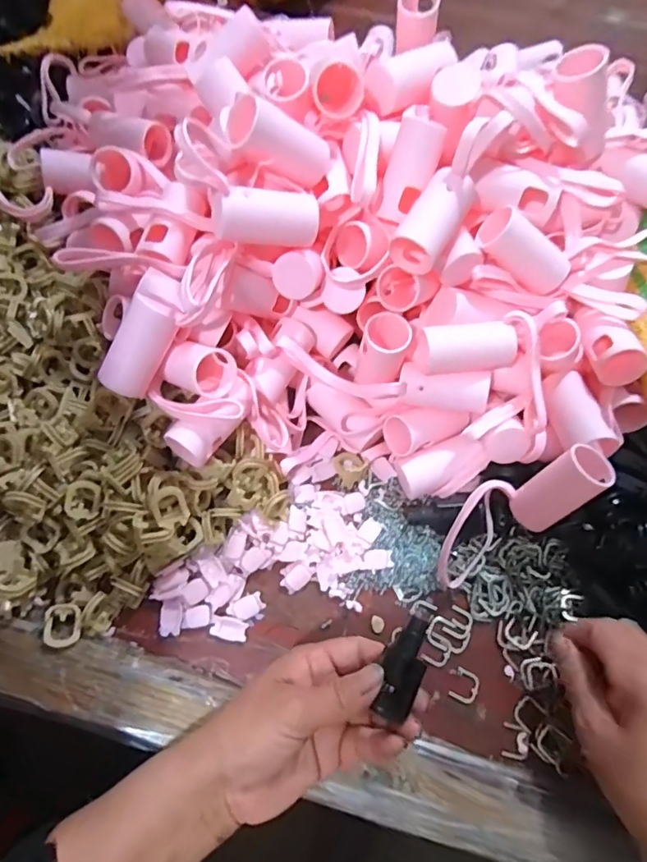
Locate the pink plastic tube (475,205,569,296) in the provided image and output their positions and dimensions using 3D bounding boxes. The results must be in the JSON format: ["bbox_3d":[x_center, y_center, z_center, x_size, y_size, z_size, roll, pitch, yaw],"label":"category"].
[{"bbox_3d":[0.136,-0.119,0.345,0.064,0.030,0.030,34,70,-14],"label":"pink plastic tube"}]

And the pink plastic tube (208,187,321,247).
[{"bbox_3d":[-0.036,-0.130,0.313,0.069,0.024,0.022,-9,67,-30],"label":"pink plastic tube"}]

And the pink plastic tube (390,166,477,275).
[{"bbox_3d":[0.071,-0.134,0.323,0.030,0.030,0.066,33,90,12],"label":"pink plastic tube"}]

